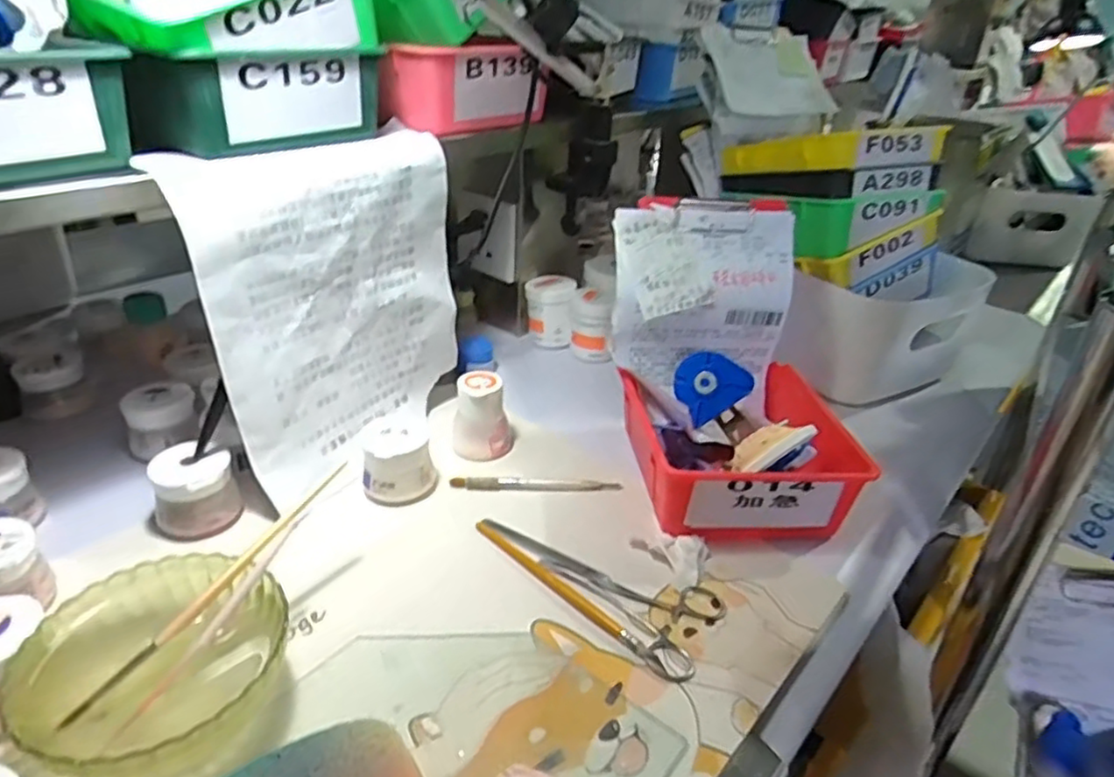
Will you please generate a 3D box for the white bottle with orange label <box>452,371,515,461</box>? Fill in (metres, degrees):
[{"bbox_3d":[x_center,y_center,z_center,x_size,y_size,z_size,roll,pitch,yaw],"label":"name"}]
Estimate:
[{"bbox_3d":[-0.060,0.023,0.571,0.048,0.064,0.040,1,30,-5],"label":"white bottle with orange label"}]

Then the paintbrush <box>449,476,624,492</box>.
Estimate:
[{"bbox_3d":[-0.016,0.074,0.537,0.131,0.009,0.013,1,30,-5],"label":"paintbrush"}]

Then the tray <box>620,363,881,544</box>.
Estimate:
[{"bbox_3d":[0.137,0.046,0.543,0.154,0.068,0.164,-1,30,-9],"label":"tray"}]

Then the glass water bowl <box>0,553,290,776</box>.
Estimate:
[{"bbox_3d":[-0.199,0.146,0.347,0.118,0.048,0.125,3,30,-2],"label":"glass water bowl"}]

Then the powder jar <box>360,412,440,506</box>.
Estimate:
[{"bbox_3d":[-0.122,0.050,0.530,0.053,0.054,0.060,-4,31,-13],"label":"powder jar"}]

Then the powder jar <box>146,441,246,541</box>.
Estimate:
[{"bbox_3d":[-0.252,0.070,0.481,0.052,0.049,0.048,3,30,-2],"label":"powder jar"}]

